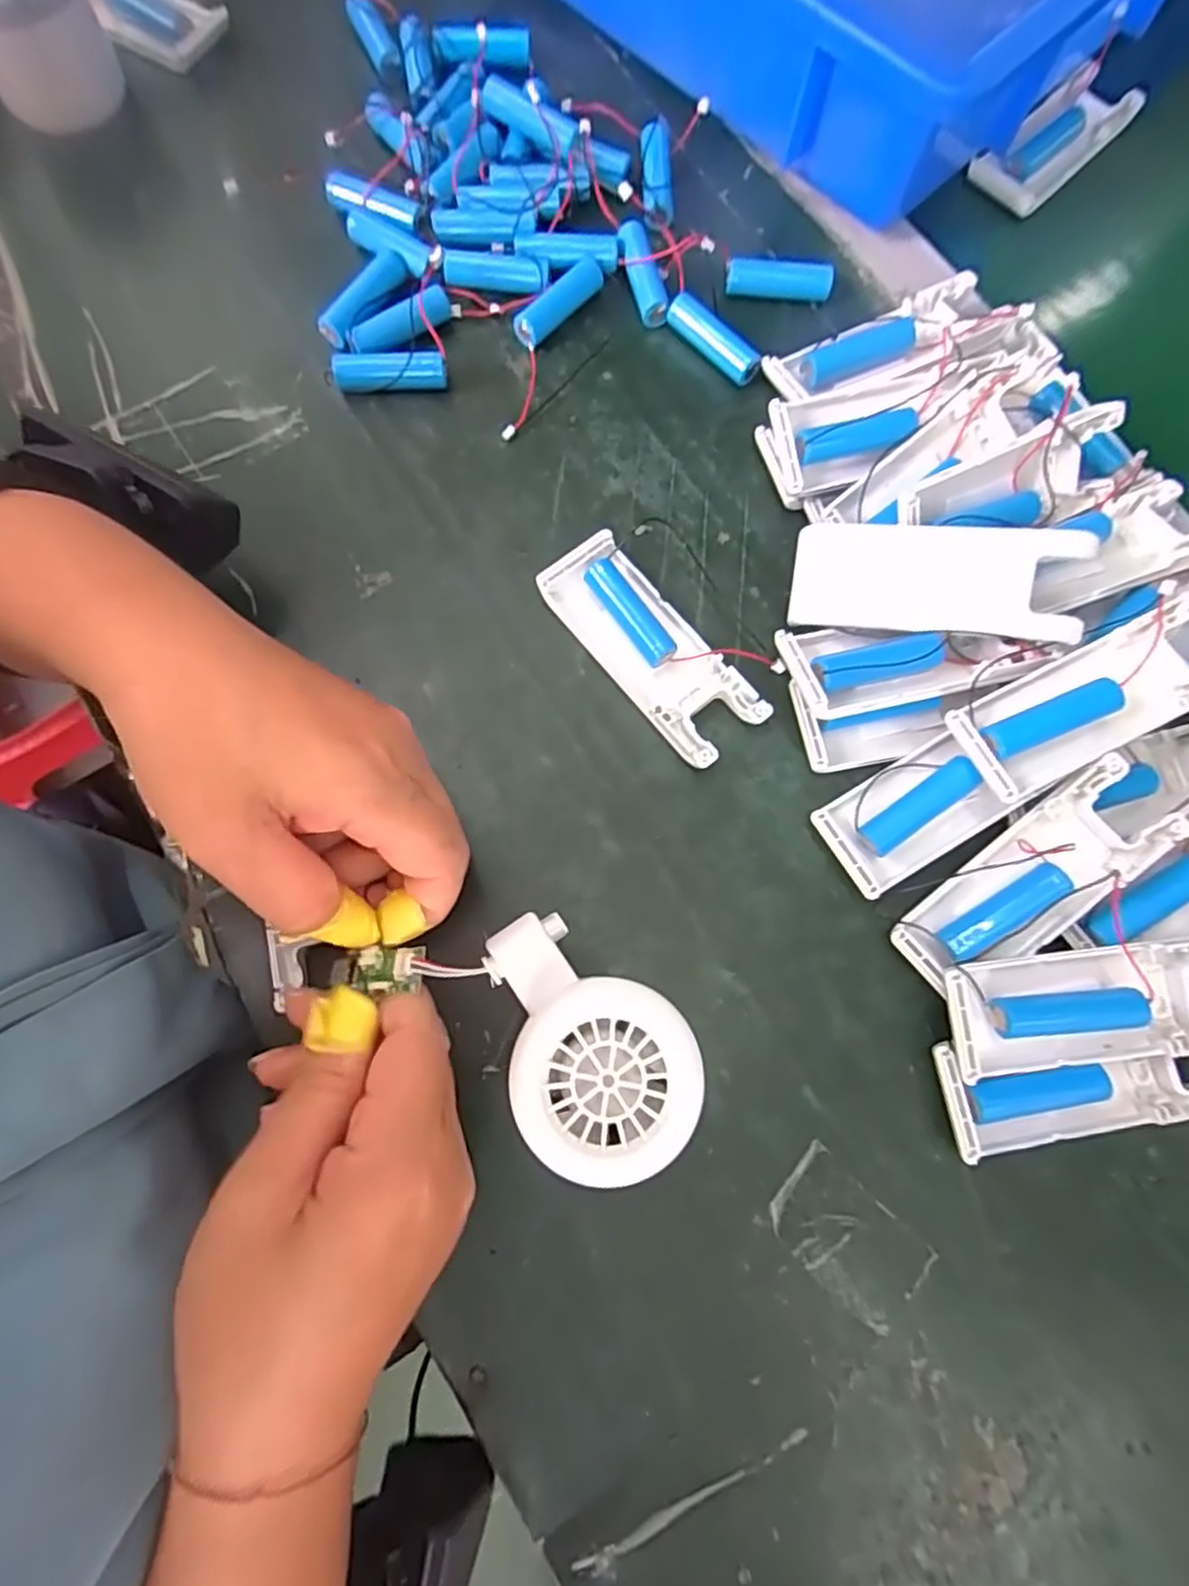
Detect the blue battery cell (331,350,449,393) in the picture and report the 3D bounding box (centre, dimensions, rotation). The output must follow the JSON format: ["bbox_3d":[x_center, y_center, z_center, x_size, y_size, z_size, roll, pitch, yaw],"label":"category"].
[{"bbox_3d":[-0.091,-0.189,0.315,0.048,0.015,0.011,-7,77,-3],"label":"blue battery cell"}]

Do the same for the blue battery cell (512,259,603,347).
[{"bbox_3d":[-0.017,-0.229,0.327,0.011,0.014,0.052,41,79,8],"label":"blue battery cell"}]

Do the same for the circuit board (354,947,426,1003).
[{"bbox_3d":[-0.068,0.058,0.230,0.024,0.007,0.015,1,76,-1],"label":"circuit board"}]

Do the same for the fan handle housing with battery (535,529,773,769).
[{"bbox_3d":[0.023,-0.060,0.289,0.039,0.017,0.104,-39,80,-9],"label":"fan handle housing with battery"}]

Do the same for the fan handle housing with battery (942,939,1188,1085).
[{"bbox_3d":[0.179,0.078,0.254,0.101,0.023,0.039,-7,77,-3],"label":"fan handle housing with battery"}]

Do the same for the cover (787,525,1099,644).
[{"bbox_3d":[0.128,-0.080,0.266,0.101,0.009,0.039,8,104,18],"label":"cover"}]

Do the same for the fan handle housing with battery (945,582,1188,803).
[{"bbox_3d":[0.185,-0.034,0.263,0.101,0.020,0.041,-27,78,-7],"label":"fan handle housing with battery"}]

